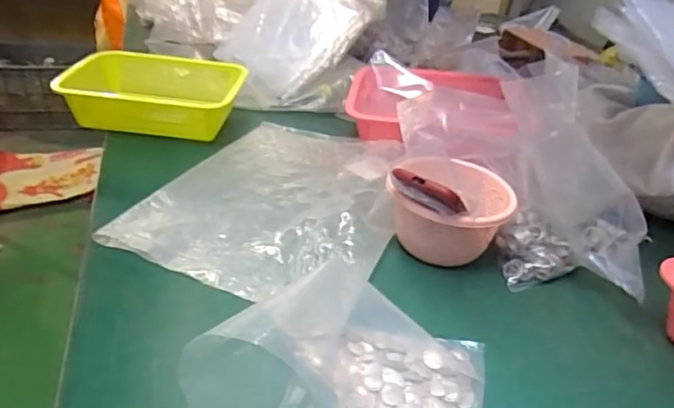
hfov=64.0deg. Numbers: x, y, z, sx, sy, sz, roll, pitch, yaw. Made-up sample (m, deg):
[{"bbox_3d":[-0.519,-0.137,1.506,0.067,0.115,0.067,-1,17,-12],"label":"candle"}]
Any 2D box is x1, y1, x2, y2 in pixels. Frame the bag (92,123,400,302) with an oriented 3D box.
[{"bbox_3d":[-0.063,-0.015,0.725,0.289,0.034,0.386,17,32,15],"label":"bag"}]

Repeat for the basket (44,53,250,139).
[{"bbox_3d":[-0.301,-0.178,0.892,0.266,0.078,0.203,6,31,-3],"label":"basket"}]

